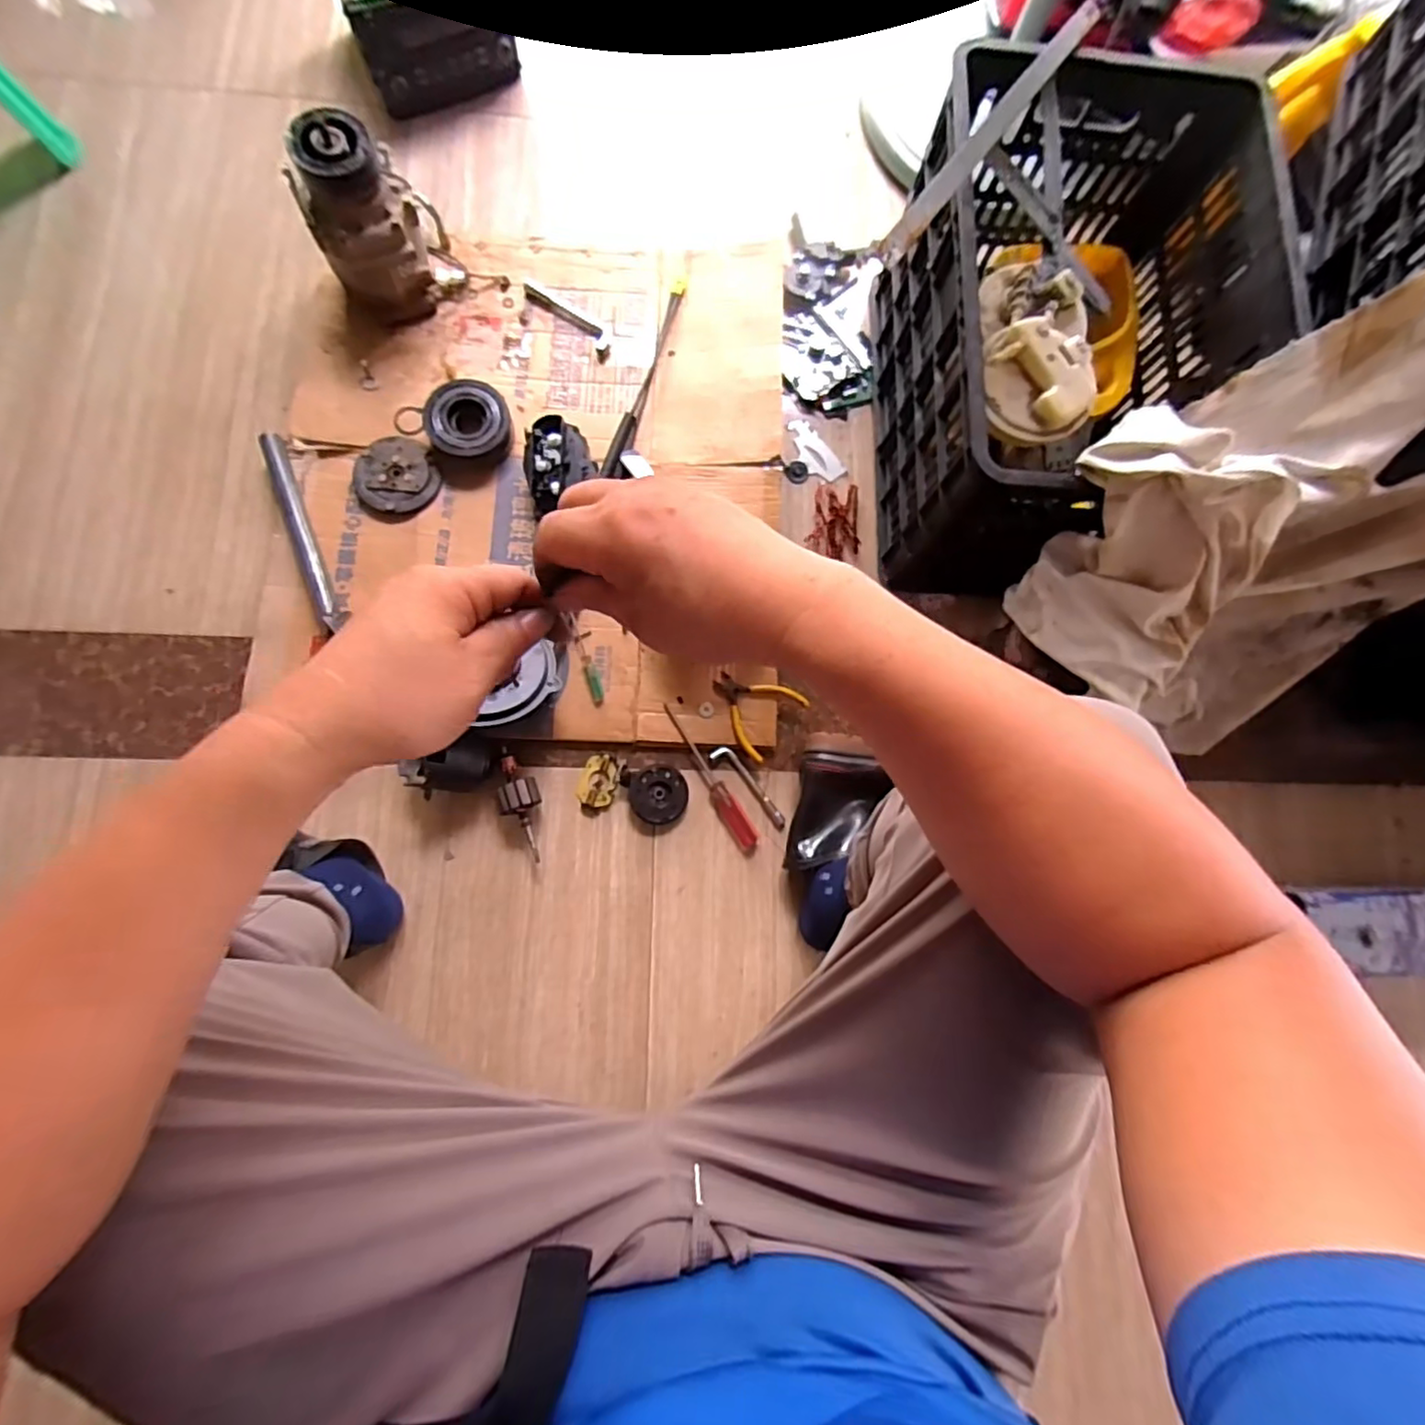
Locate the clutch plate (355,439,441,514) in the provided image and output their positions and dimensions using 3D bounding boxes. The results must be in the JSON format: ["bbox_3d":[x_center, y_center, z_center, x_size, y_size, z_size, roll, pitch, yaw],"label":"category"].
[{"bbox_3d":[-0.394,-0.296,0.788,0.092,0.018,0.099,0,75,-1],"label":"clutch plate"}]

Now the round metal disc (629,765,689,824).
[{"bbox_3d":[-0.063,0.097,0.750,0.067,0.017,0.067,0,75,-1],"label":"round metal disc"}]

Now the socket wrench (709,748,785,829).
[{"bbox_3d":[0.046,0.088,0.758,0.023,0.011,0.119,-42,85,-10],"label":"socket wrench"}]

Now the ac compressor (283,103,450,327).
[{"bbox_3d":[-0.413,-0.599,0.778,0.140,0.186,0.109,-24,82,-8],"label":"ac compressor"}]

